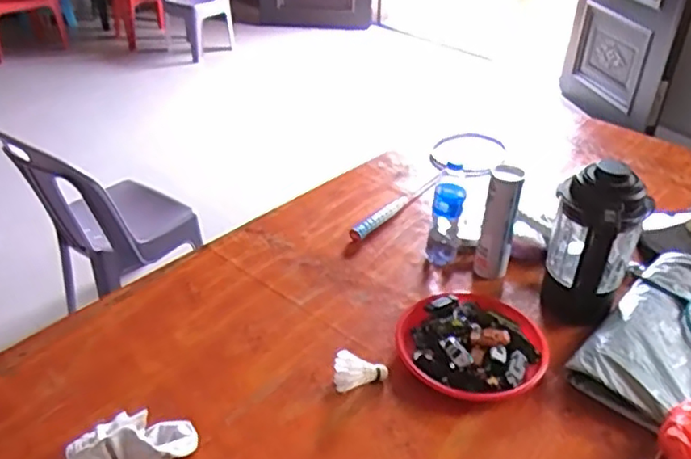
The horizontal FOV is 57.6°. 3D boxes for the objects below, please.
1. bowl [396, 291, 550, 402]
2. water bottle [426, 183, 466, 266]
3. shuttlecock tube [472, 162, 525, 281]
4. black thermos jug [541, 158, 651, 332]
[{"bbox_3d":[0.213,0.191,1.084,0.232,0.049,0.242,1,34,-1],"label":"bowl"},{"bbox_3d":[0.205,-0.008,1.287,0.064,0.168,0.070,8,34,9],"label":"water bottle"},{"bbox_3d":[0.299,-0.013,1.226,0.064,0.225,0.059,11,35,13],"label":"shuttlecock tube"},{"bbox_3d":[0.437,0.030,1.126,0.107,0.292,0.133,-18,38,-27],"label":"black thermos jug"}]

